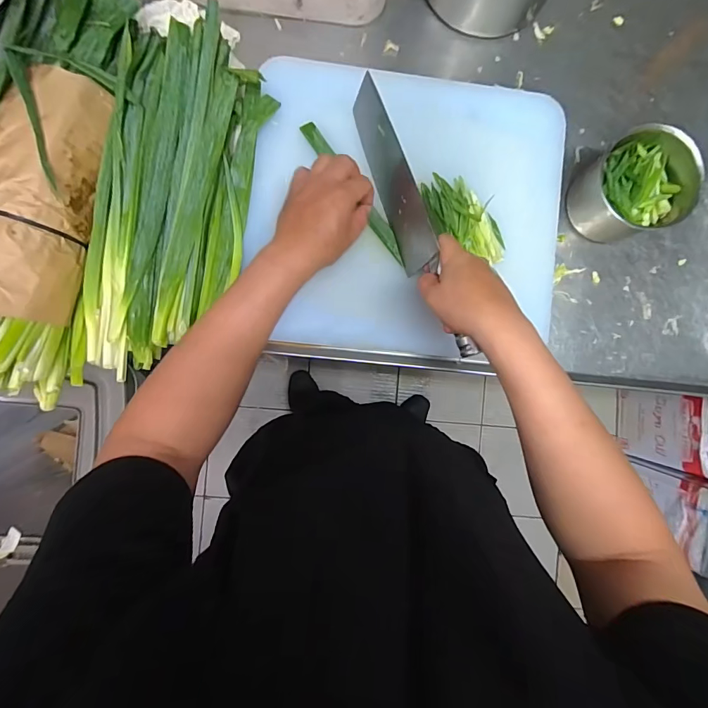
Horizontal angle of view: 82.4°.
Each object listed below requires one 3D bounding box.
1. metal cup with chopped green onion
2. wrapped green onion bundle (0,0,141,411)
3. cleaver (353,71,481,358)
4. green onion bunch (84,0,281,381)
[{"bbox_3d":[0.345,-0.204,0.504,0.107,0.096,0.100,0,90,-4],"label":"metal cup with chopped green onion"},{"bbox_3d":[-0.341,-0.174,0.427,0.118,0.100,0.430,12,89,-4],"label":"wrapped green onion bundle"},{"bbox_3d":[0.064,-0.146,0.458,0.021,0.084,0.318,-20,85,-4],"label":"cleaver"},{"bbox_3d":[-0.206,-0.167,0.446,0.159,0.064,0.371,12,89,-4],"label":"green onion bunch"}]

